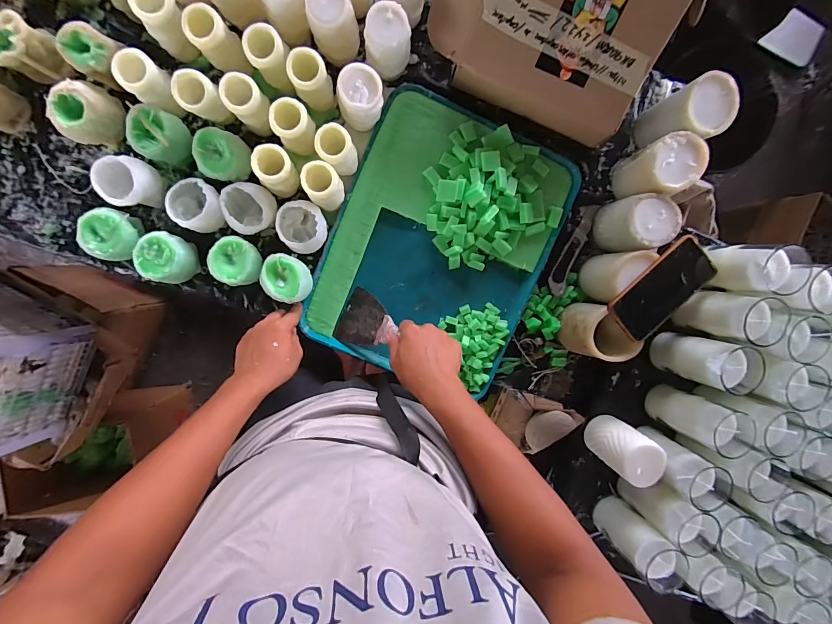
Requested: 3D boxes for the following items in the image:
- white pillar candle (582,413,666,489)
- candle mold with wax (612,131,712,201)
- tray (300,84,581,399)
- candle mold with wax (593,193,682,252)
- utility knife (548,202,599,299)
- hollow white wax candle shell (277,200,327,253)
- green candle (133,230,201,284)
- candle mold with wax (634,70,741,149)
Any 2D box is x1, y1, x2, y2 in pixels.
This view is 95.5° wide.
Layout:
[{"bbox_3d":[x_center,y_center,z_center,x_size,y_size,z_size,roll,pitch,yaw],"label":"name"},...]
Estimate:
[{"bbox_3d":[0.323,0.213,0.587,0.078,0.090,0.068,35,93,-6],"label":"white pillar candle"},{"bbox_3d":[0.372,-0.219,0.587,0.072,0.118,0.078,0,96,-3],"label":"candle mold with wax"},{"bbox_3d":[0.044,-0.110,0.615,0.338,0.046,0.437,22,94,-5],"label":"tray"},{"bbox_3d":[0.342,-0.137,0.594,0.082,0.093,0.080,-5,96,-3],"label":"candle mold with wax"},{"bbox_3d":[0.267,-0.108,0.645,0.030,0.021,0.164,24,94,-6],"label":"utility knife"},{"bbox_3d":[-0.172,-0.130,0.587,0.068,0.057,0.074,0,96,-3],"label":"hollow white wax candle shell"},{"bbox_3d":[-0.376,-0.083,0.580,0.068,0.062,0.072,12,95,-5],"label":"green candle"},{"bbox_3d":[0.409,-0.296,0.582,0.085,0.106,0.080,0,96,-3],"label":"candle mold with wax"}]

